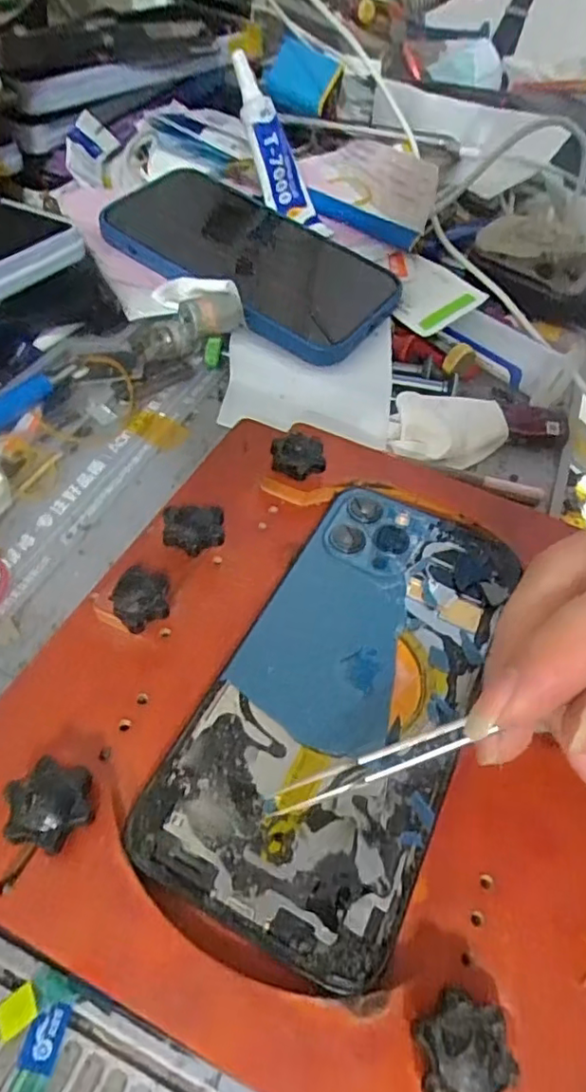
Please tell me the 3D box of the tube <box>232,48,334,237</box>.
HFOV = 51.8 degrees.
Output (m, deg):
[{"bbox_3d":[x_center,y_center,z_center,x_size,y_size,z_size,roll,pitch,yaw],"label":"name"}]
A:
[{"bbox_3d":[-0.011,-0.224,0.346,0.028,0.097,0.020,-6,41,33],"label":"tube"}]

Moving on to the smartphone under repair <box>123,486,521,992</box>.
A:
[{"bbox_3d":[0.021,0.041,0.201,0.074,0.010,0.161,25,56,11],"label":"smartphone under repair"}]

